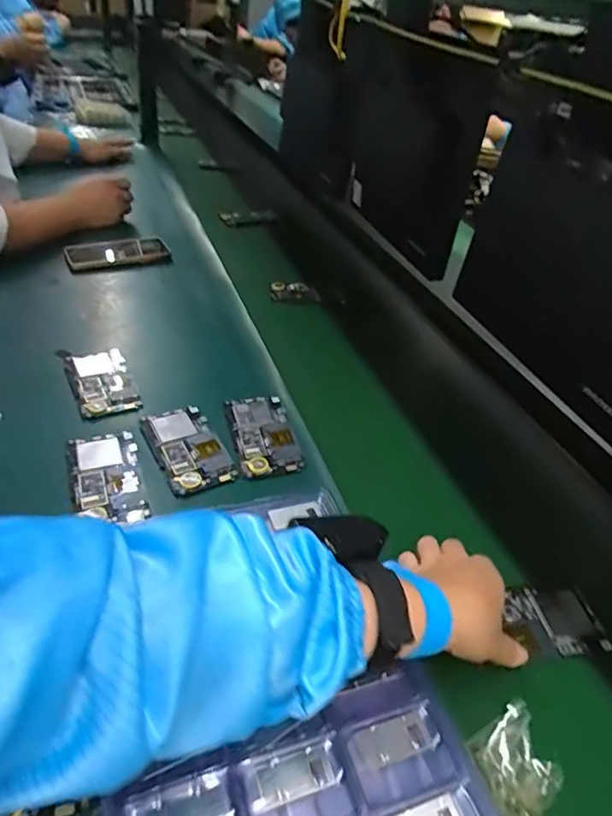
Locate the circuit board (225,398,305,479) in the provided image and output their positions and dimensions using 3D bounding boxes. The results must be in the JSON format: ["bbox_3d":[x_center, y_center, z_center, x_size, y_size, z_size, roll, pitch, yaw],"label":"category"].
[{"bbox_3d":[-0.047,0.027,0.617,0.064,0.012,0.125,-4,38,-16],"label":"circuit board"}]

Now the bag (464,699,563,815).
[{"bbox_3d":[0.132,0.226,0.354,0.045,0.023,0.075,-2,38,-13],"label":"bag"}]

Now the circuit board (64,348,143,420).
[{"bbox_3d":[-0.244,-0.033,0.678,0.068,0.011,0.134,-11,41,-24],"label":"circuit board"}]

